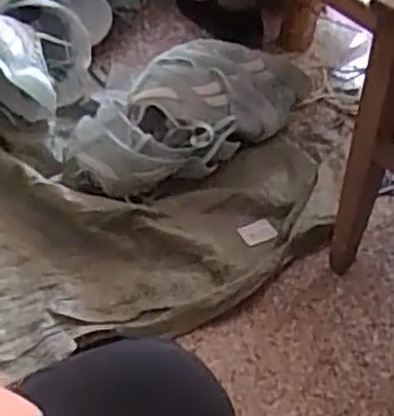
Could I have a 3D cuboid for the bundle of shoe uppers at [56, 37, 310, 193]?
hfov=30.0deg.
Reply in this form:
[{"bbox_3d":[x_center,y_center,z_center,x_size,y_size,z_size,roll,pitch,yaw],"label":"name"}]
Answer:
[{"bbox_3d":[-0.004,-0.142,1.126,0.406,0.154,0.159,-24,53,-19],"label":"bundle of shoe uppers"}]

